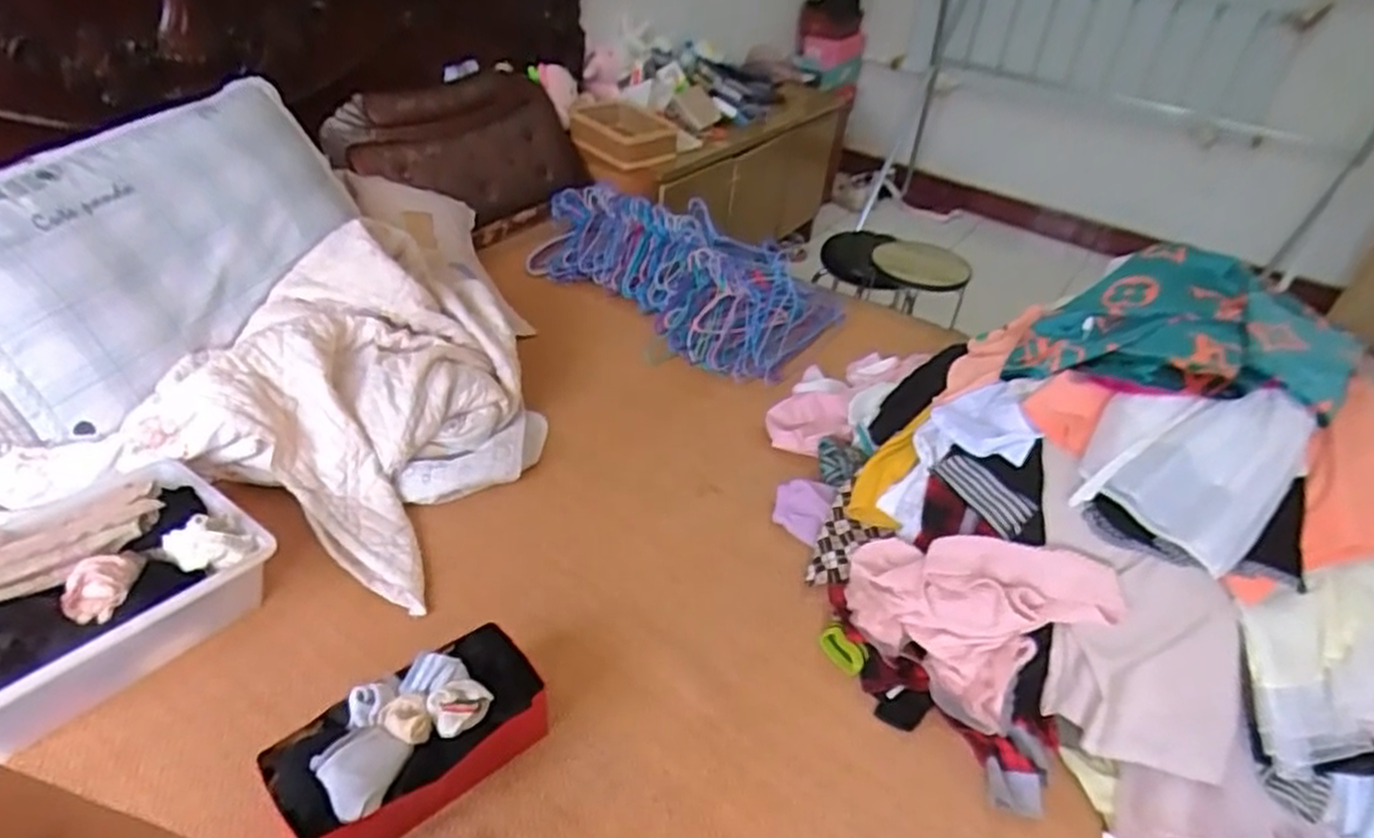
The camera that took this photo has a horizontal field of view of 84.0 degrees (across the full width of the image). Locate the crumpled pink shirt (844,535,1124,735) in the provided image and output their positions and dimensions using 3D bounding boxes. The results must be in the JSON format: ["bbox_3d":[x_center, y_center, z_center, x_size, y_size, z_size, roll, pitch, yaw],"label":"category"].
[{"bbox_3d":[0.366,0.248,1.030,0.191,0.187,0.307,-24,45,-35],"label":"crumpled pink shirt"}]

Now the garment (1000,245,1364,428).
[{"bbox_3d":[0.703,-0.131,1.087,0.382,0.132,0.259,23,39,22],"label":"garment"}]

